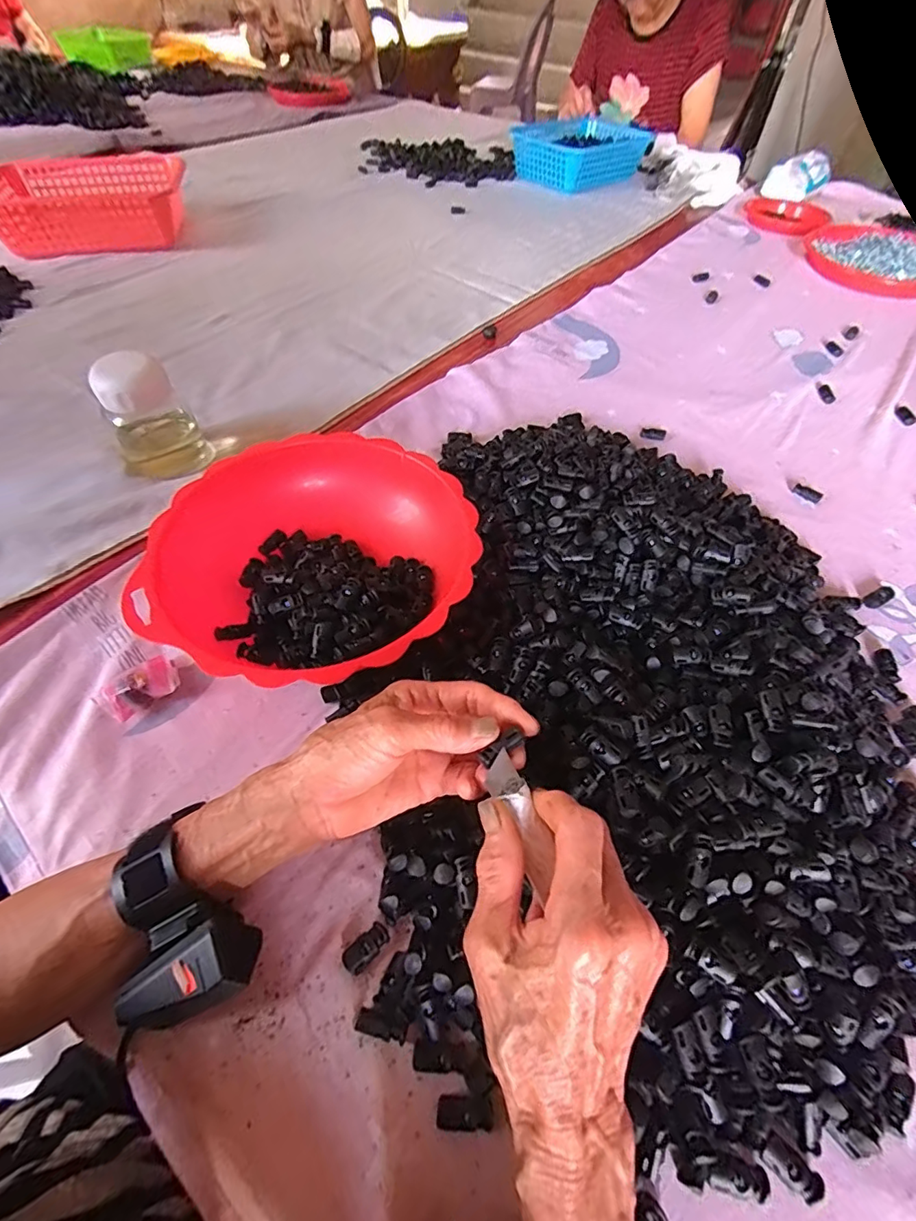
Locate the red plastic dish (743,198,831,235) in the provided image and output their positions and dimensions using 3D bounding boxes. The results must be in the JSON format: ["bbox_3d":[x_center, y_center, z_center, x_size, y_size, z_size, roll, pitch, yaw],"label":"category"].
[{"bbox_3d":[0.661,-0.799,1.041,0.158,0.018,0.176,23,56,15],"label":"red plastic dish"}]

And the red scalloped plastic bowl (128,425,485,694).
[{"bbox_3d":[-0.110,-0.038,0.416,0.228,0.066,0.234,1,53,-1],"label":"red scalloped plastic bowl"}]

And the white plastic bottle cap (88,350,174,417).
[{"bbox_3d":[-0.302,-0.210,0.476,0.049,0.038,0.048,1,53,-1],"label":"white plastic bottle cap"}]

